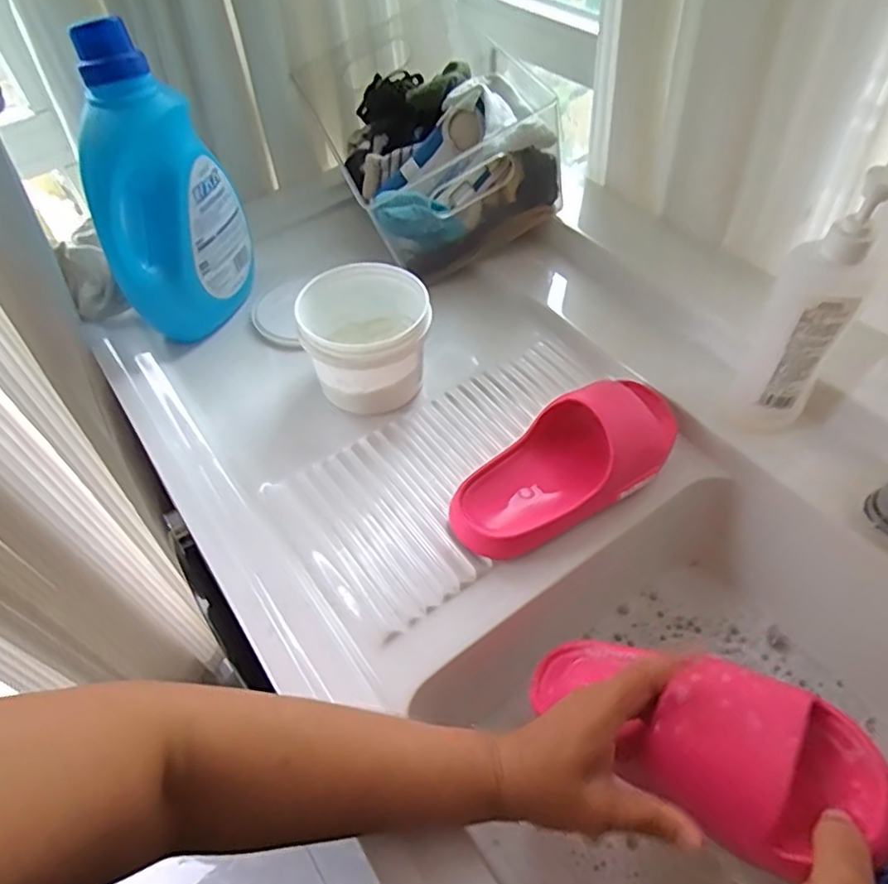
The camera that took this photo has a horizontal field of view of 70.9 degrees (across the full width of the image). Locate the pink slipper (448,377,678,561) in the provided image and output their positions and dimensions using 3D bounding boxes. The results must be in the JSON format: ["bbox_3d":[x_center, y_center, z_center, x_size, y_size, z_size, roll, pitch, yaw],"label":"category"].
[{"bbox_3d":[0.113,0.015,0.543,0.239,0.056,0.093,-32,55,-19],"label":"pink slipper"}]

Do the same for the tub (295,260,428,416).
[{"bbox_3d":[-0.074,-0.101,0.623,0.115,0.093,0.120,-3,51,3],"label":"tub"}]

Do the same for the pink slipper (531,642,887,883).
[{"bbox_3d":[0.143,0.170,0.397,0.095,0.057,0.229,-42,24,-25],"label":"pink slipper"}]

